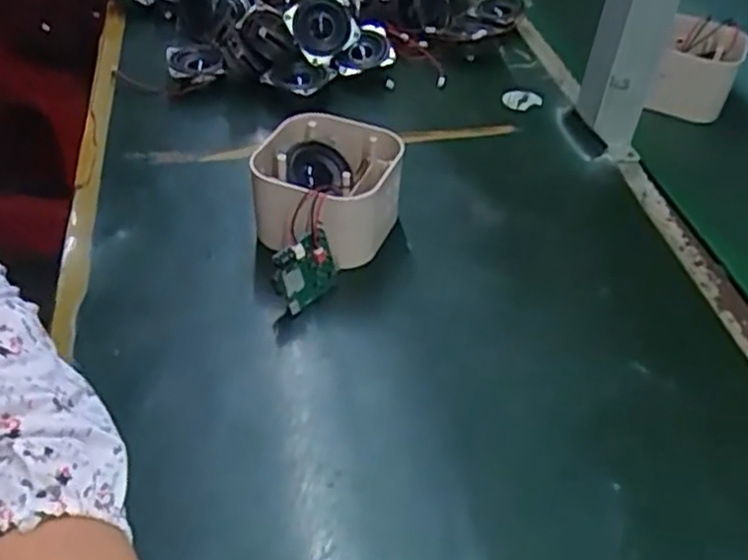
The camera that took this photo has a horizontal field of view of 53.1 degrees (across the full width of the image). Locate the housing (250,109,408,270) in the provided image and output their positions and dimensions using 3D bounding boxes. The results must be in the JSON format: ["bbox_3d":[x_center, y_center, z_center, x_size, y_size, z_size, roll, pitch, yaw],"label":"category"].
[{"bbox_3d":[-0.033,-0.056,0.501,0.096,0.059,0.108,6,43,3],"label":"housing"}]

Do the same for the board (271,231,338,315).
[{"bbox_3d":[-0.043,-0.005,0.466,0.006,0.041,0.046,18,37,40],"label":"board"}]

